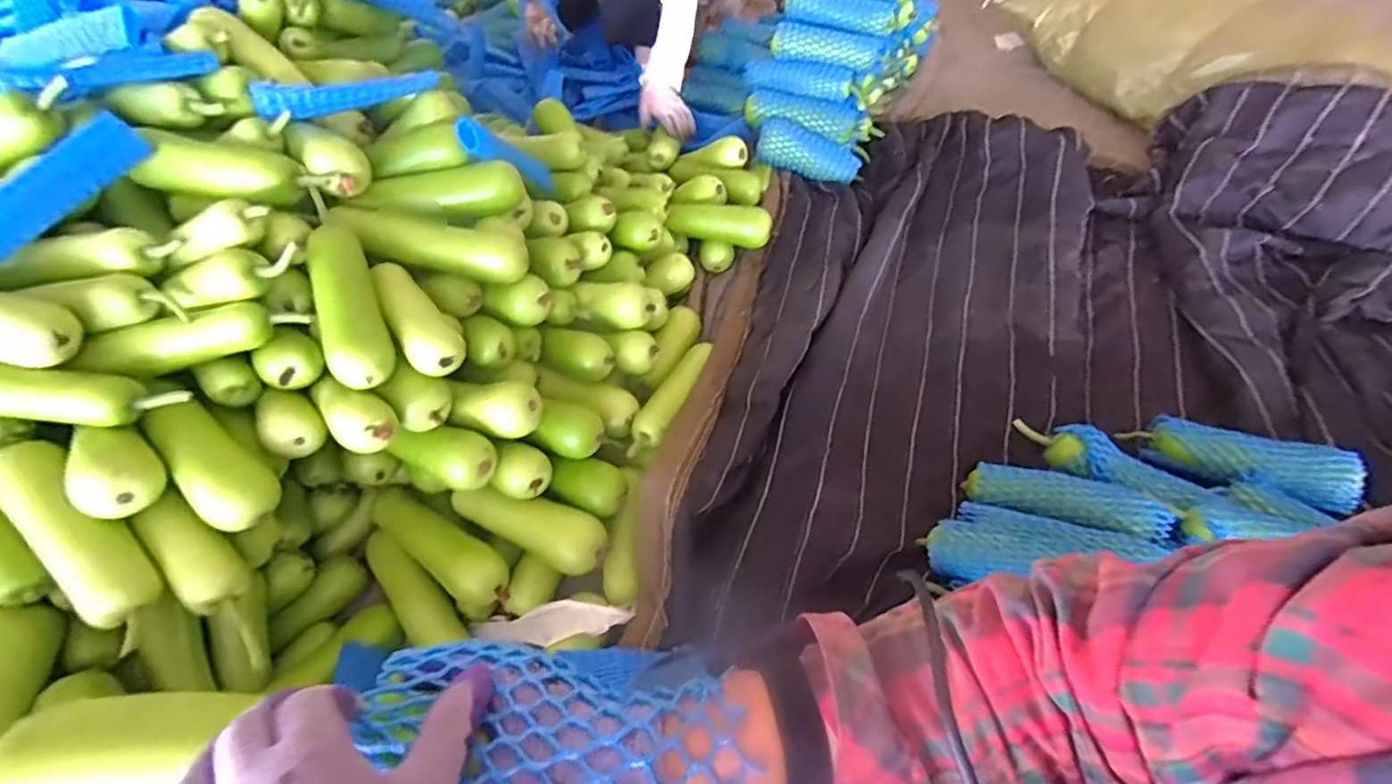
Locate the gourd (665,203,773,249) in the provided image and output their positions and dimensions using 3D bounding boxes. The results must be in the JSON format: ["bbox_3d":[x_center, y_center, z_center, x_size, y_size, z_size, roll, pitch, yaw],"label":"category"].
[{"bbox_3d":[0.045,-0.313,1.124,0.198,0.064,0.063,12,56,14],"label":"gourd"}]

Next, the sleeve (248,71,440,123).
[{"bbox_3d":[-0.492,-0.429,0.848,0.242,0.046,0.034,-26,55,-29],"label":"sleeve"}]

